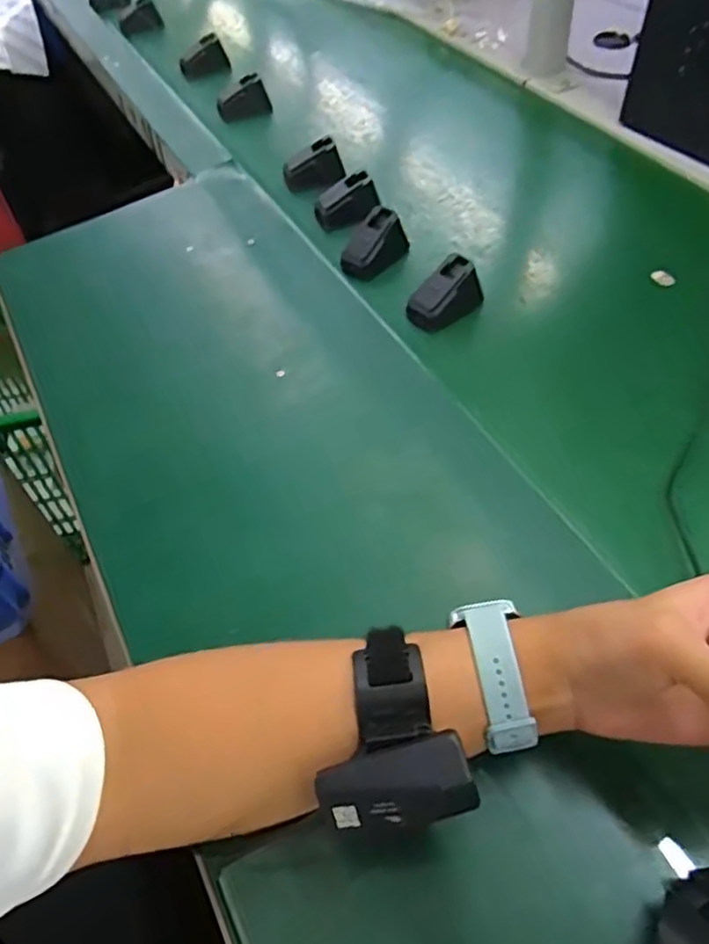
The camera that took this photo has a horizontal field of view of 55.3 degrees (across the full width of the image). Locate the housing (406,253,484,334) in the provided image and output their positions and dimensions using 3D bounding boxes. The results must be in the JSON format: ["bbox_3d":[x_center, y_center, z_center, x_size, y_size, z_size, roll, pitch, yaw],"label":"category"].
[{"bbox_3d":[0.080,-0.157,0.600,0.066,0.044,0.041,-31,56,-18],"label":"housing"}]

